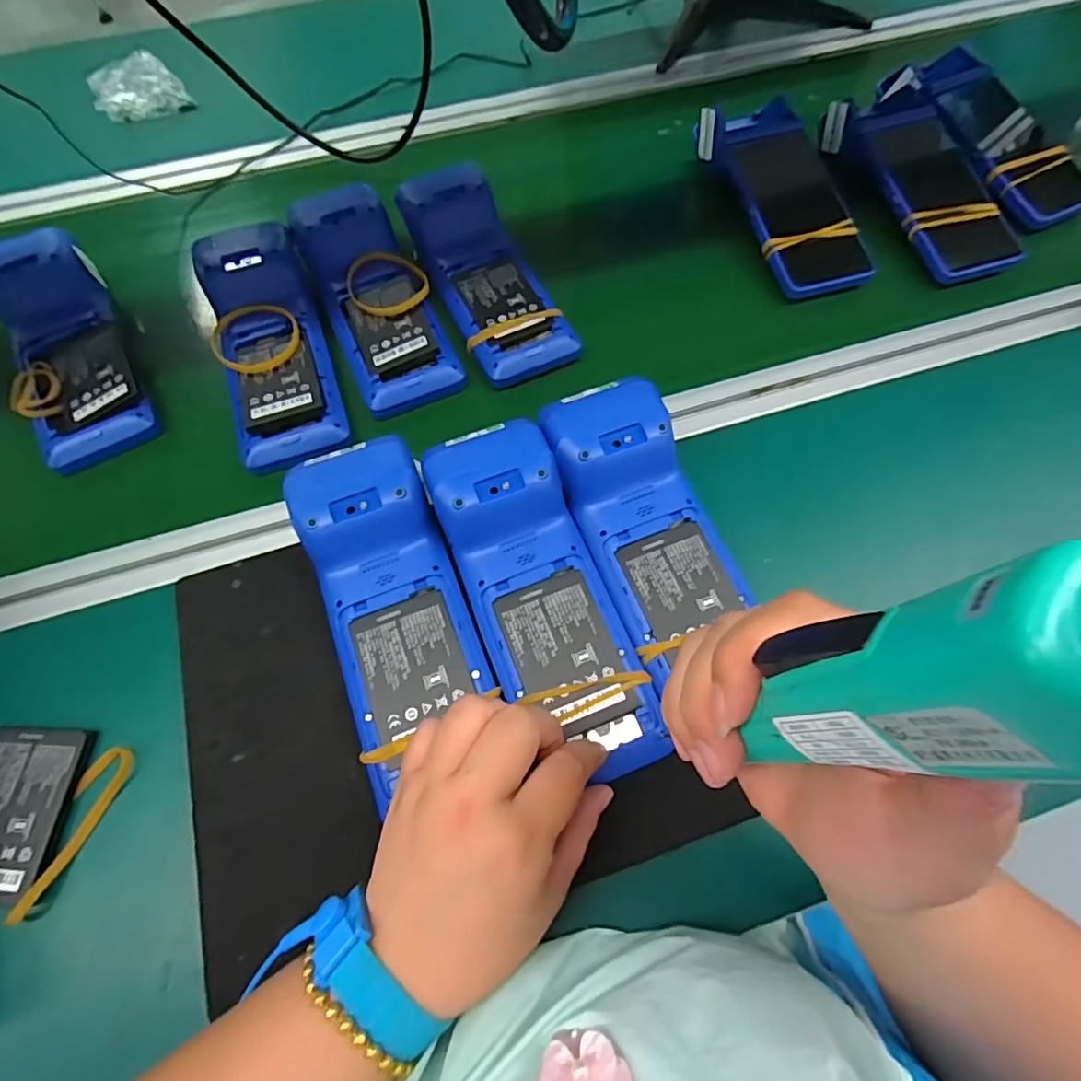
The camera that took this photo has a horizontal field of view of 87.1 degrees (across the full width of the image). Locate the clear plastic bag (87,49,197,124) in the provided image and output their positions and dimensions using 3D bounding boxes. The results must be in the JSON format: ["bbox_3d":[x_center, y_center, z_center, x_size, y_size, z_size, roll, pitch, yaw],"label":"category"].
[{"bbox_3d":[-0.451,-0.508,0.638,0.090,0.026,0.091,-28,67,-12],"label":"clear plastic bag"}]

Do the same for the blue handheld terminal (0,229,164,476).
[{"bbox_3d":[-0.383,-0.159,0.451,0.089,0.048,0.216,-29,67,-13],"label":"blue handheld terminal"}]

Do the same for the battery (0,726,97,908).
[{"bbox_3d":[-0.294,0.153,0.320,0.055,0.011,0.089,2,64,2],"label":"battery"}]

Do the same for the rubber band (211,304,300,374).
[{"bbox_3d":[-0.227,-0.162,0.456,0.068,0.010,0.067,0,64,1],"label":"rubber band"}]

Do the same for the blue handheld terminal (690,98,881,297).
[{"bbox_3d":[0.219,-0.319,0.514,0.092,0.040,0.225,-15,65,-6],"label":"blue handheld terminal"}]

